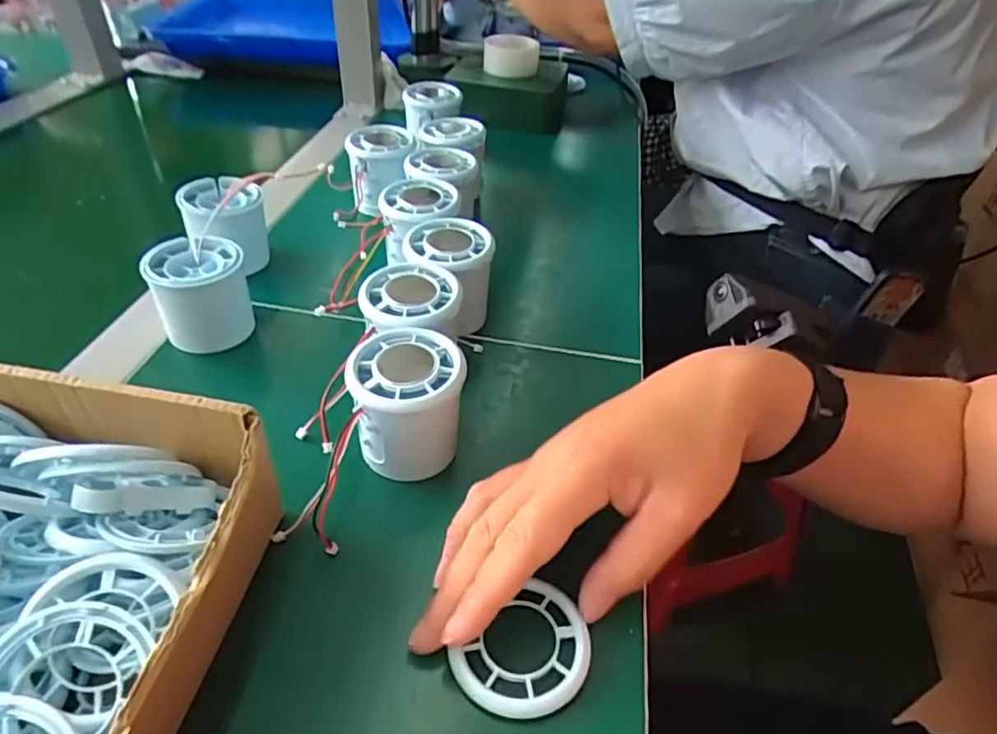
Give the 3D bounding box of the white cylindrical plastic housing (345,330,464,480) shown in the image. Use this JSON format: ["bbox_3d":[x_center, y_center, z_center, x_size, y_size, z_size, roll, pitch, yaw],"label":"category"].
[{"bbox_3d":[-0.046,0.020,0.319,0.053,0.062,0.051,2,42,-2],"label":"white cylindrical plastic housing"}]

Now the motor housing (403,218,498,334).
[{"bbox_3d":[-0.034,-0.057,0.410,0.054,0.063,0.058,-29,51,-31],"label":"motor housing"}]

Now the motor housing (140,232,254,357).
[{"bbox_3d":[-0.182,-0.044,0.389,0.051,0.057,0.051,-15,45,-20],"label":"motor housing"}]

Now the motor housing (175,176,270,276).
[{"bbox_3d":[-0.191,-0.096,0.446,0.056,0.055,0.064,-28,50,-30],"label":"motor housing"}]

